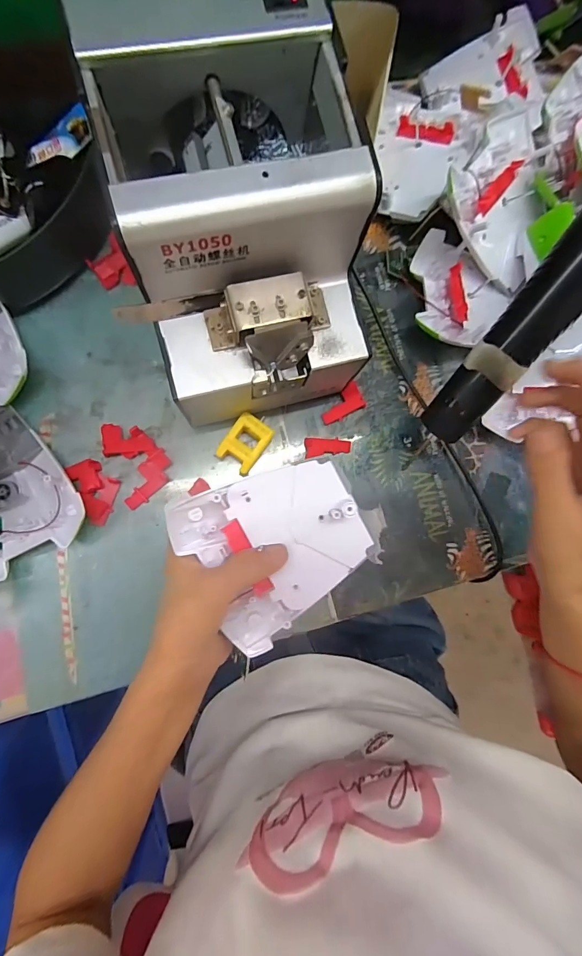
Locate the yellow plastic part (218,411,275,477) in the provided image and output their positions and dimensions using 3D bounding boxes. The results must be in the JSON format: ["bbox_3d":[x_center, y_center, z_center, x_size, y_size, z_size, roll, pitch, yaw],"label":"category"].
[{"bbox_3d":[-0.035,-0.026,0.303,0.028,0.022,0.040,35,83,-3],"label":"yellow plastic part"}]

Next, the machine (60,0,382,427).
[{"bbox_3d":[-0.036,-0.140,0.247,0.131,0.147,0.173,-14,87,-7],"label":"machine"}]

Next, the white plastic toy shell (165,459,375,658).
[{"bbox_3d":[-0.010,0.037,0.232,0.101,0.030,0.094,-34,90,-8],"label":"white plastic toy shell"}]

